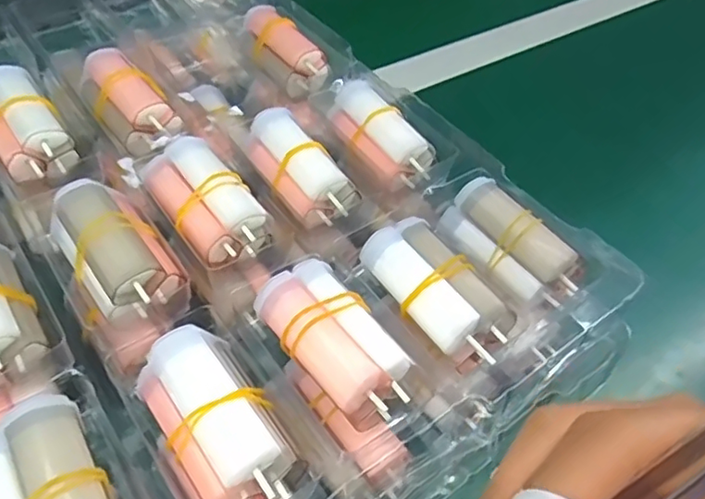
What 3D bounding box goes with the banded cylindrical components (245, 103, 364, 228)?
[{"bbox_3d":[-0.029,-0.042,0.302,0.032,0.031,0.069,-30,70,-26],"label":"banded cylindrical components"}]

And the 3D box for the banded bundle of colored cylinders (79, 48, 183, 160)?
[{"bbox_3d":[-0.124,-0.079,0.327,0.036,0.039,0.069,-28,57,-25],"label":"banded bundle of colored cylinders"}]

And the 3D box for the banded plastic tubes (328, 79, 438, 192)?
[{"bbox_3d":[0.013,-0.063,0.320,0.029,0.025,0.067,-33,59,-28],"label":"banded plastic tubes"}]

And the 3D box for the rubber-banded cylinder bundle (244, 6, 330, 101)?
[{"bbox_3d":[-0.043,-0.126,0.364,0.031,0.024,0.064,-25,56,-23],"label":"rubber-banded cylinder bundle"}]

